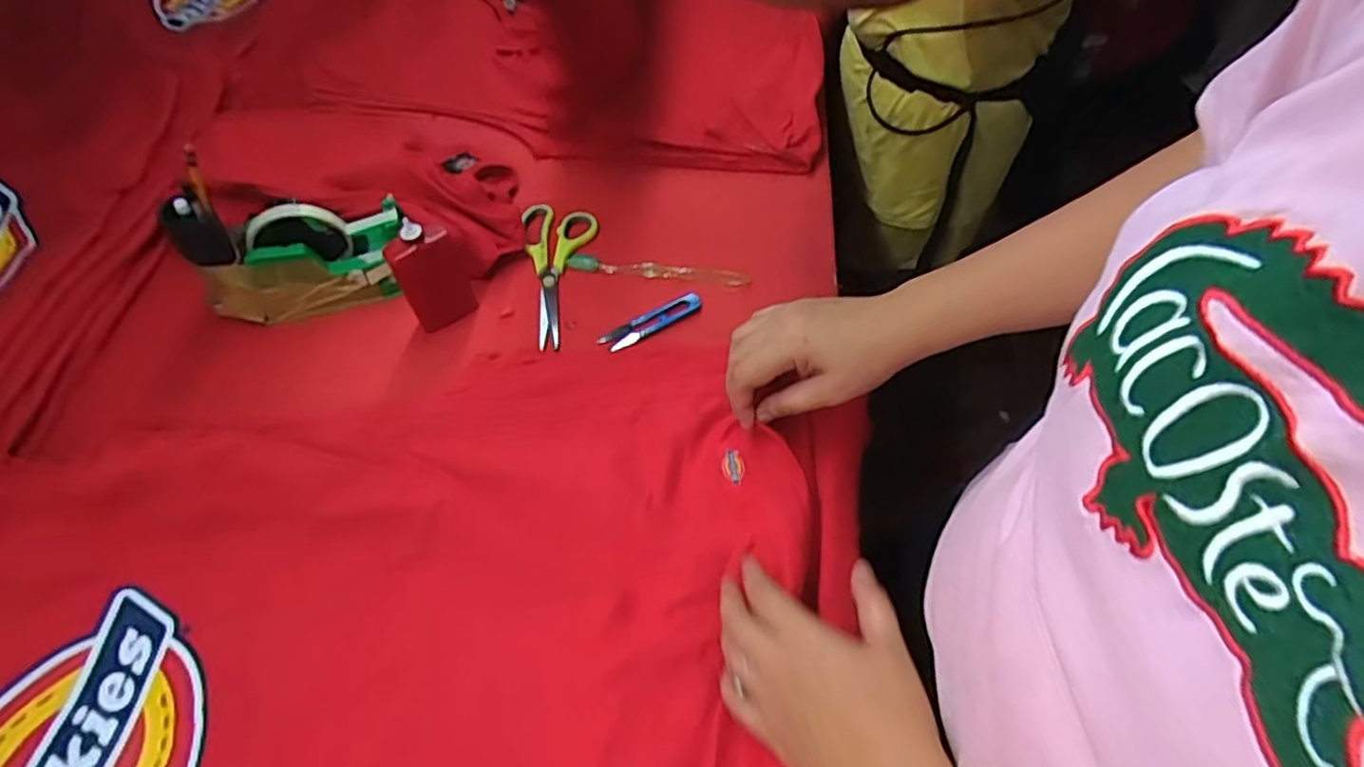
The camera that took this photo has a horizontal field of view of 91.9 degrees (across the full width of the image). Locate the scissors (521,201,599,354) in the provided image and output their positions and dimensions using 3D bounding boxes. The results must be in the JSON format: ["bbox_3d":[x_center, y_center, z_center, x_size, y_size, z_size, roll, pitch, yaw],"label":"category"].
[{"bbox_3d":[-0.113,-0.115,0.654,0.074,0.009,0.183,-10,57,-9],"label":"scissors"}]

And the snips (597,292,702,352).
[{"bbox_3d":[-0.029,-0.059,0.627,0.105,0.005,0.026,-28,62,-19],"label":"snips"}]

